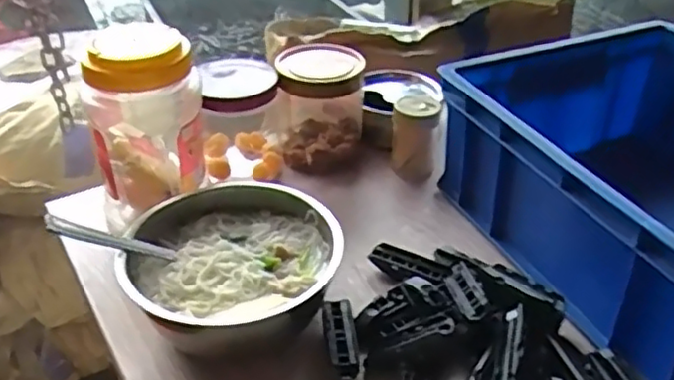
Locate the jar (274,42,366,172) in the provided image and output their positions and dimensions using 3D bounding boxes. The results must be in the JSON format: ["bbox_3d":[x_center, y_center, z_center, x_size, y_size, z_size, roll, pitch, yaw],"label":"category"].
[{"bbox_3d":[-0.017,-0.087,0.683,0.084,0.100,0.097,-1,35,0],"label":"jar"}]

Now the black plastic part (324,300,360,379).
[{"bbox_3d":[0.003,0.108,0.486,0.021,0.018,0.069,-4,35,-5],"label":"black plastic part"}]

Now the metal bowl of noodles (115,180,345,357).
[{"bbox_3d":[-0.075,0.064,0.507,0.150,0.071,0.155,0,35,0],"label":"metal bowl of noodles"}]

